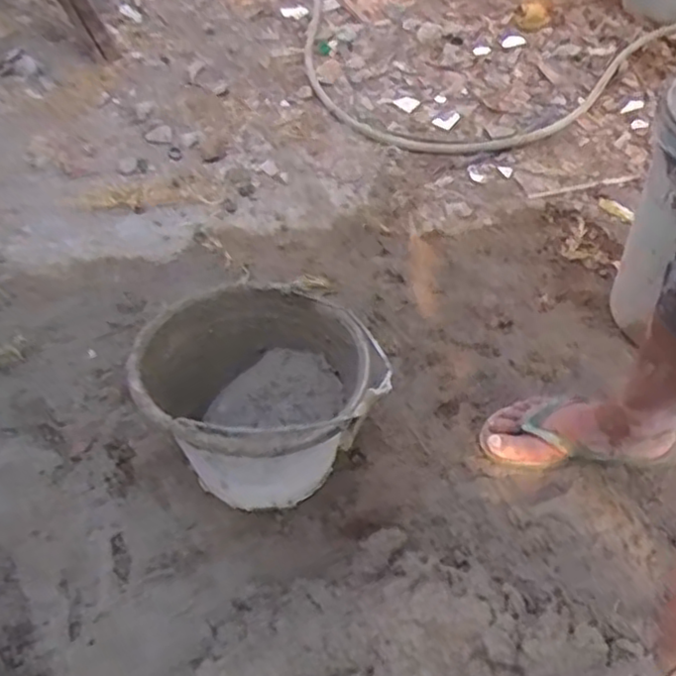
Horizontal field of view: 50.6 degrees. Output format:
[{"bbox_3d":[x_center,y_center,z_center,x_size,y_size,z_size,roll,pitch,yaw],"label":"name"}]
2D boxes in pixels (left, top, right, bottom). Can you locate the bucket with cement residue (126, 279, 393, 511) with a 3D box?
[{"bbox_3d":[-0.095,0.098,0.970,0.277,0.222,0.299,-2,47,2],"label":"bucket with cement residue"}]

